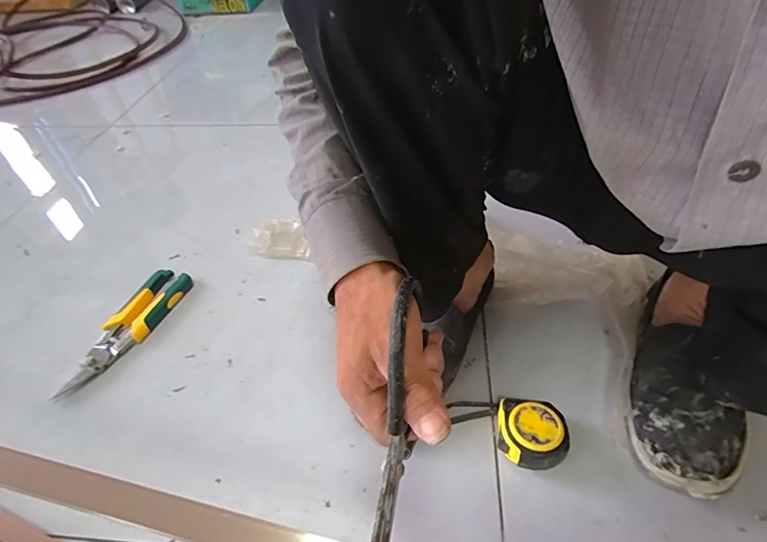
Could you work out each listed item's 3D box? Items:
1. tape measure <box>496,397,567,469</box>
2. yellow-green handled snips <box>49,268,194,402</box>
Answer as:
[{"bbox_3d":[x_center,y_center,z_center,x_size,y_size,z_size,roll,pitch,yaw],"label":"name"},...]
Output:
[{"bbox_3d":[0.144,0.160,0.432,0.063,0.043,0.067,4,45,8],"label":"tape measure"},{"bbox_3d":[-0.331,0.073,0.567,0.057,0.018,0.200,13,47,17],"label":"yellow-green handled snips"}]

